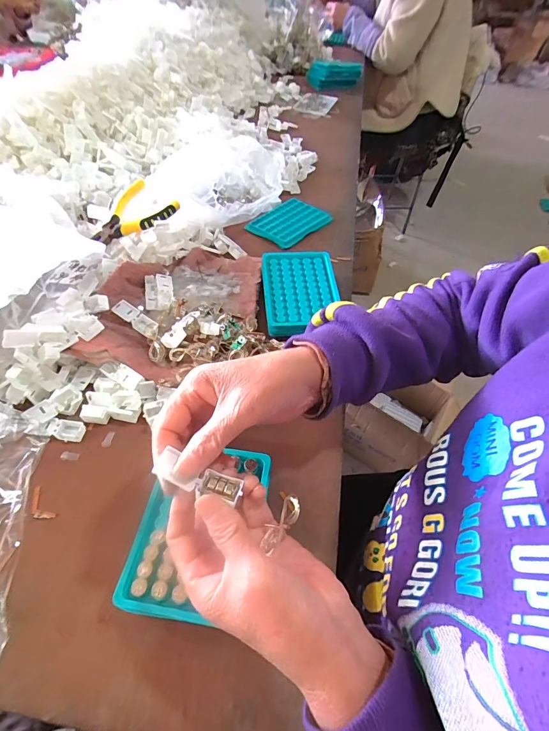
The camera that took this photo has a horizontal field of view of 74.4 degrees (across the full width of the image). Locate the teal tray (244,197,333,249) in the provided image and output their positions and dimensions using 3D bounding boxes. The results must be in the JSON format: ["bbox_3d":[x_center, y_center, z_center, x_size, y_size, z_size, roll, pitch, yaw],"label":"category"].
[{"bbox_3d":[0.026,-0.253,0.629,0.099,0.009,0.126,35,59,22],"label":"teal tray"}]

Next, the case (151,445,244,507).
[{"bbox_3d":[-0.047,0.068,0.224,0.054,0.008,0.019,21,53,-6],"label":"case"}]

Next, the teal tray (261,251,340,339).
[{"bbox_3d":[0.036,-0.101,0.492,0.097,0.032,0.134,-3,53,-5],"label":"teal tray"}]

